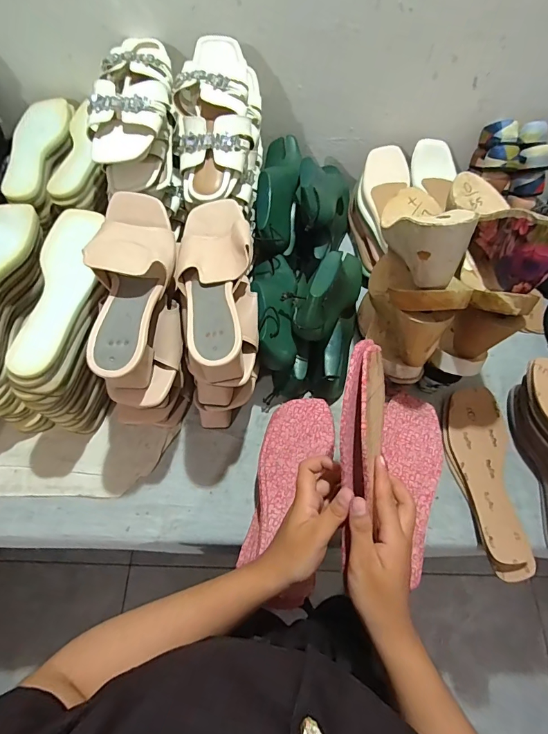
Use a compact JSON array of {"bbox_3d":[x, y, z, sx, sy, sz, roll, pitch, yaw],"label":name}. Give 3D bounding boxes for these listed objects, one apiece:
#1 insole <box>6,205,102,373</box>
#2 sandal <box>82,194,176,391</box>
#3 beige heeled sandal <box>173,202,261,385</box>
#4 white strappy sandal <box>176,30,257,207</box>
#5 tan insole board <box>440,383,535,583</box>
[{"bbox_3d":[-0.259,-0.104,0.484,0.072,0.020,0.245,1,62,0],"label":"insole"},{"bbox_3d":[-0.155,-0.092,0.455,0.086,0.084,0.223,-6,62,-4],"label":"sandal"},{"bbox_3d":[-0.067,-0.095,0.483,0.093,0.082,0.235,-6,62,-4],"label":"beige heeled sandal"},{"bbox_3d":[-0.085,-0.354,0.564,0.107,0.057,0.238,1,87,0],"label":"white strappy sandal"},{"bbox_3d":[0.307,0.157,0.580,0.088,0.028,0.268,2,62,0],"label":"tan insole board"}]

